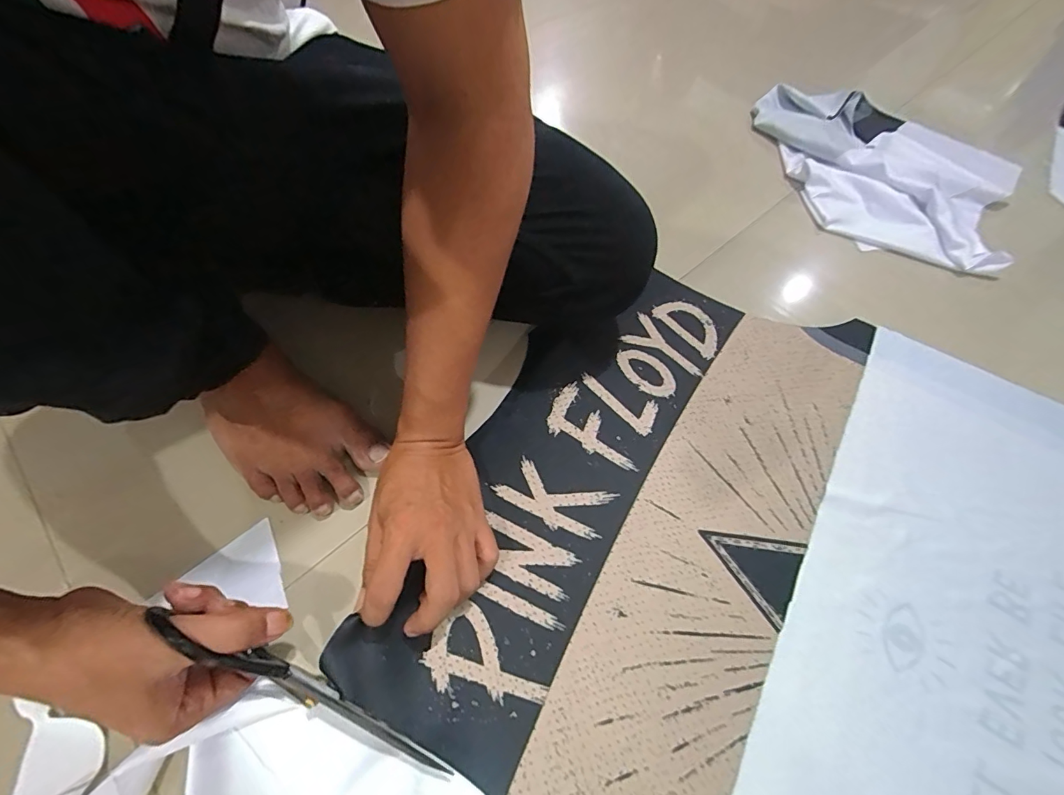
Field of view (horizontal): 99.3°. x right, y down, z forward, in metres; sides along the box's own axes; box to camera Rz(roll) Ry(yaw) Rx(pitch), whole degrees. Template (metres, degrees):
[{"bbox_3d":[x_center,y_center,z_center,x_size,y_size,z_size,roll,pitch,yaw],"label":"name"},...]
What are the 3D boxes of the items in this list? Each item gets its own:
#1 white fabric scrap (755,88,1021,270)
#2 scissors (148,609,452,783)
[{"bbox_3d":[0.519,-0.345,0.682,0.377,0.056,0.342,18,60,8],"label":"white fabric scrap"},{"bbox_3d":[-0.155,0.202,0.308,0.210,0.070,0.021,38,61,-11],"label":"scissors"}]

